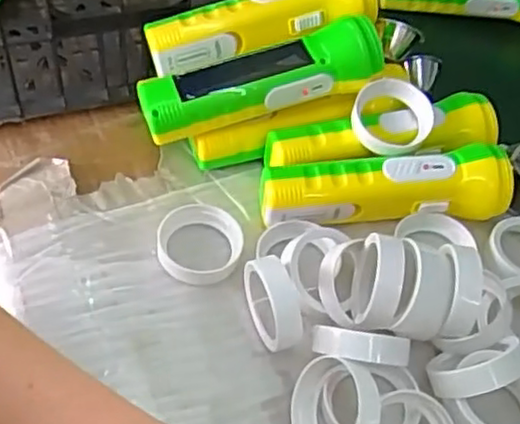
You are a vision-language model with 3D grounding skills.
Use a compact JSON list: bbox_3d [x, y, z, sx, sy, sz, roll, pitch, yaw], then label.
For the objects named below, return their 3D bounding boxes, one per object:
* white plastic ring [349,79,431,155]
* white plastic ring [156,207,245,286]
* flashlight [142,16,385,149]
[{"bbox_3d":[0.089,-0.064,0.456,0.054,0.022,0.060,36,77,-15],"label":"white plastic ring"},{"bbox_3d":[-0.038,0.019,0.429,0.053,0.013,0.051,4,50,-4],"label":"white plastic ring"},{"bbox_3d":[0.000,-0.088,0.456,0.157,0.031,0.041,-17,53,2],"label":"flashlight"}]

